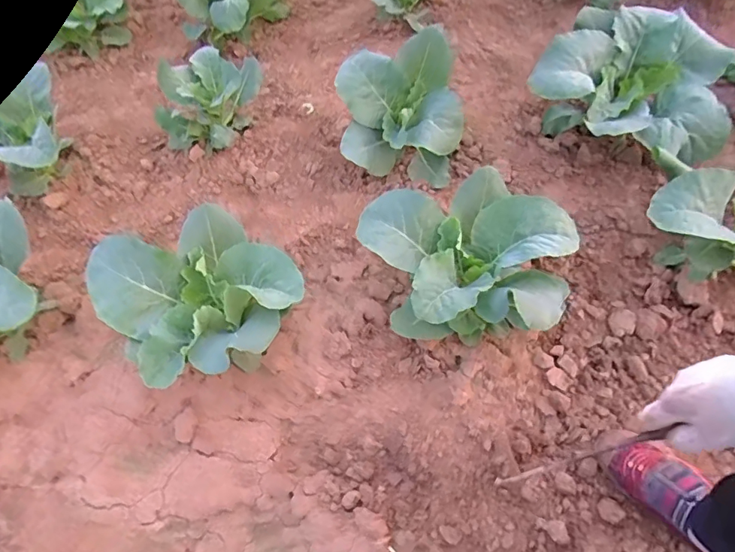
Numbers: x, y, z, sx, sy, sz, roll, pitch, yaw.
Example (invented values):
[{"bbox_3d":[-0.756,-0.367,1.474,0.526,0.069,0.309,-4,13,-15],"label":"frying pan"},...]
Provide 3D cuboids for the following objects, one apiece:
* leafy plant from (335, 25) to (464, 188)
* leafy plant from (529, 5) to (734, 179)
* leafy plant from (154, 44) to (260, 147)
[{"bbox_3d":[0.064,-0.320,0.951,0.232,0.211,0.199,-4,55,2],"label":"leafy plant"},{"bbox_3d":[0.515,-0.338,0.929,0.313,0.208,0.322,-2,55,3],"label":"leafy plant"},{"bbox_3d":[-0.356,-0.396,1.064,0.204,0.174,0.181,-1,55,4],"label":"leafy plant"}]

